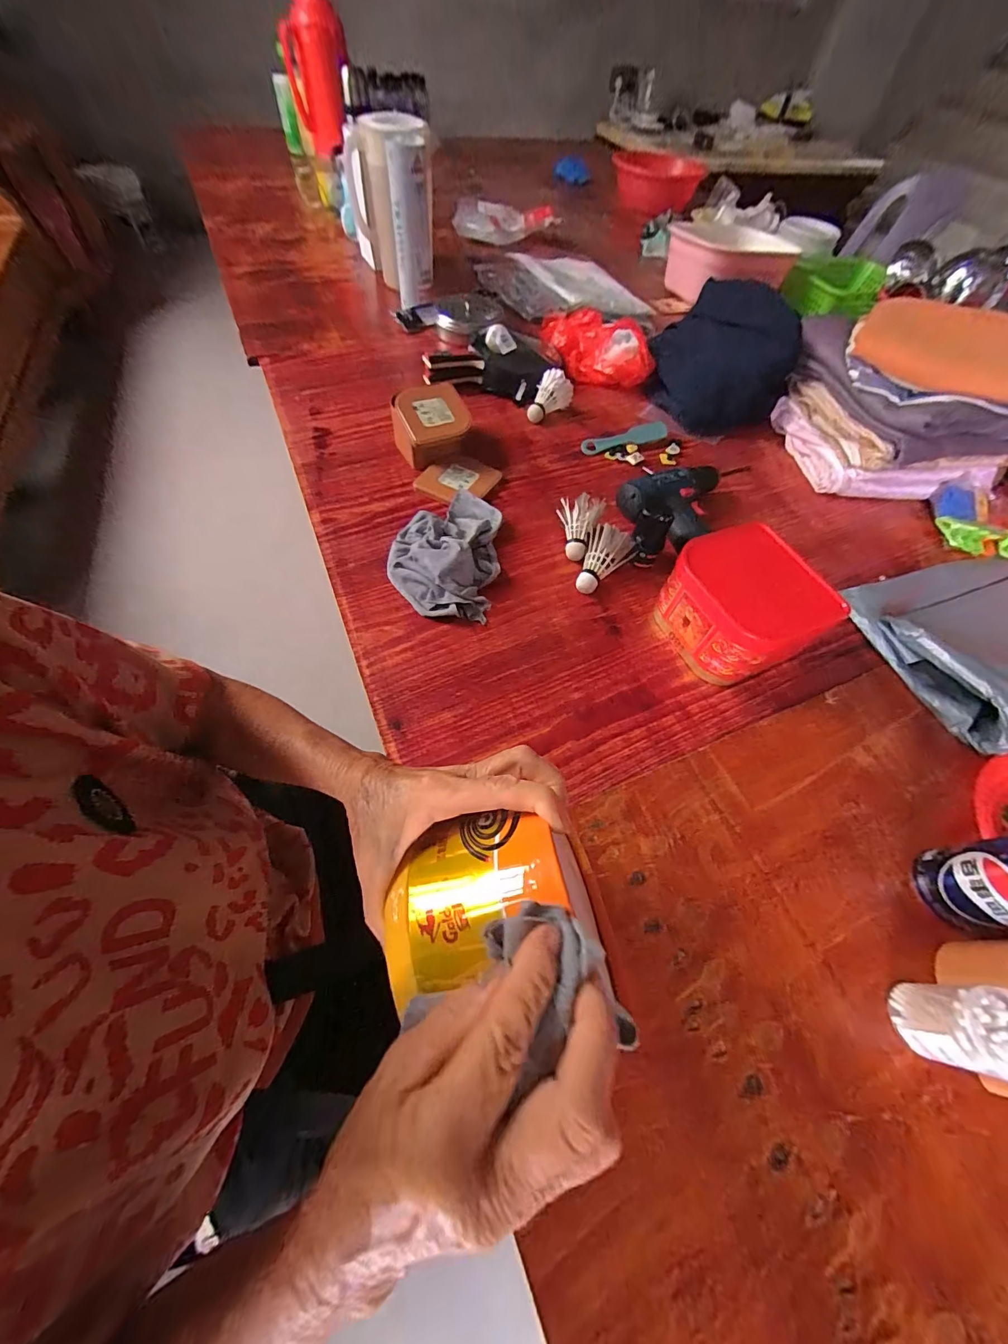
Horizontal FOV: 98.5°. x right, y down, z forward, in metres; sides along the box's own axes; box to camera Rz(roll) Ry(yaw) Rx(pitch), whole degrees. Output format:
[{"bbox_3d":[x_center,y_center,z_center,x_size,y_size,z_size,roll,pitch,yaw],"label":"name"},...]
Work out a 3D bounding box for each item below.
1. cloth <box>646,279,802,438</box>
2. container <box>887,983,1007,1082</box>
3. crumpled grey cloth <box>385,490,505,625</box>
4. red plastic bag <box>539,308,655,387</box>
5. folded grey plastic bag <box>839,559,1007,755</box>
[{"bbox_3d":[0.377,-0.554,0.765,0.168,0.145,0.236,-28,65,-20],"label":"cloth"},{"bbox_3d":[0.337,0.260,0.317,0.051,0.074,0.051,11,59,2],"label":"container"},{"bbox_3d":[-0.074,-0.162,0.554,0.135,0.048,0.203,7,59,-1],"label":"crumpled grey cloth"},{"bbox_3d":[0.173,-0.622,0.825,0.208,0.071,0.180,8,59,0],"label":"red plastic bag"},{"bbox_3d":[0.673,-0.064,0.553,0.426,0.057,0.241,-15,61,-13],"label":"folded grey plastic bag"}]

